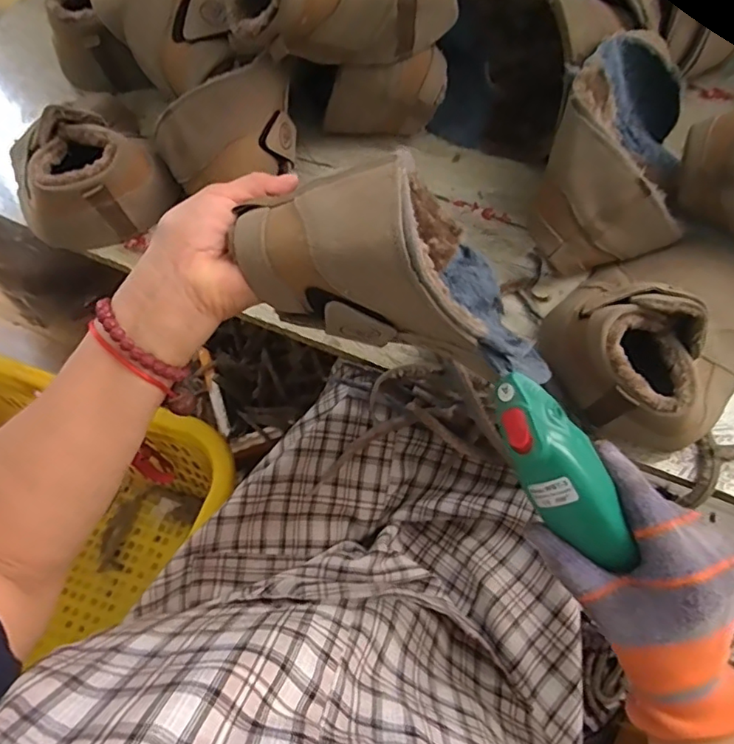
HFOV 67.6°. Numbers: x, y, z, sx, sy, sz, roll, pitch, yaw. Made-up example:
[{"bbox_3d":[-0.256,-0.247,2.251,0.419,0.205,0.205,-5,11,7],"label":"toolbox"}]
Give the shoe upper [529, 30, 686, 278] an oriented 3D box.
[{"bbox_3d":[0.251,-0.216,0.528,0.133,0.118,0.224,18,67,9],"label":"shoe upper"}]

